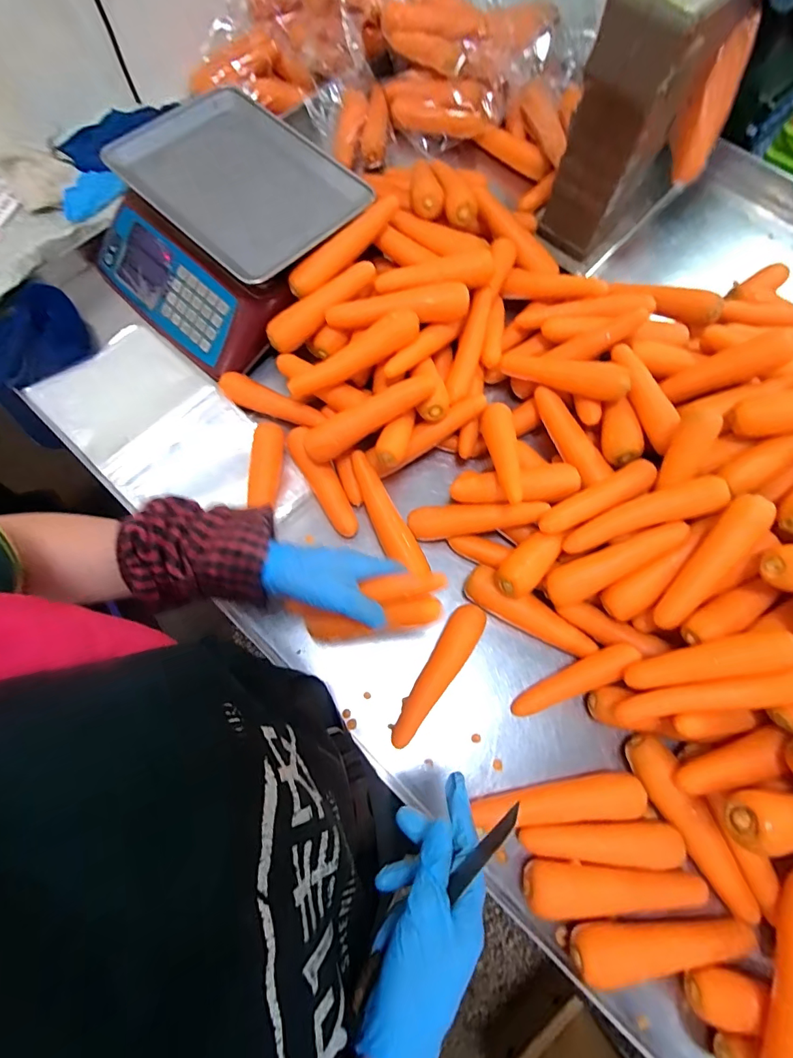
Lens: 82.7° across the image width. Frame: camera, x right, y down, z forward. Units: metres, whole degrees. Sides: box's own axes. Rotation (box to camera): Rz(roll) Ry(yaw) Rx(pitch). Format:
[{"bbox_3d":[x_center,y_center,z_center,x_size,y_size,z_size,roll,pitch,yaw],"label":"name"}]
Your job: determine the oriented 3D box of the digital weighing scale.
[{"bbox_3d":[-0.256,-0.450,0.678,0.350,0.109,0.343,42,75,12],"label":"digital weighing scale"}]

